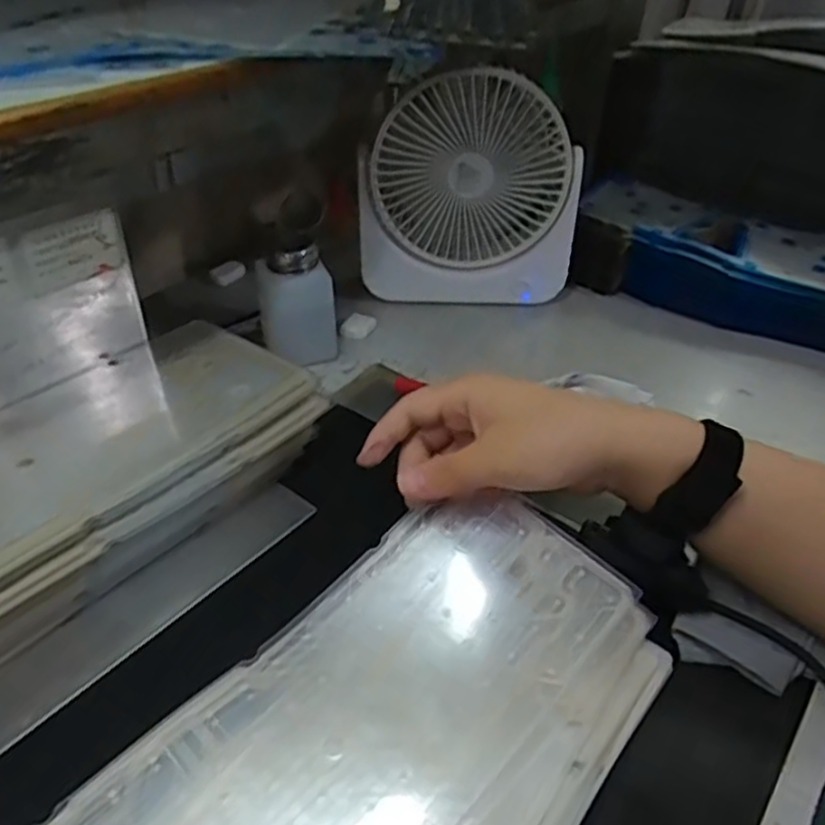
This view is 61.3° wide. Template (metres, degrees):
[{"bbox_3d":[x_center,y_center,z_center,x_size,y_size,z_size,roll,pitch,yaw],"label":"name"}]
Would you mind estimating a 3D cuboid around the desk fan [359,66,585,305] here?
[{"bbox_3d":[0.048,-0.189,0.602,0.185,0.188,0.060,-4,39,-6],"label":"desk fan"}]

